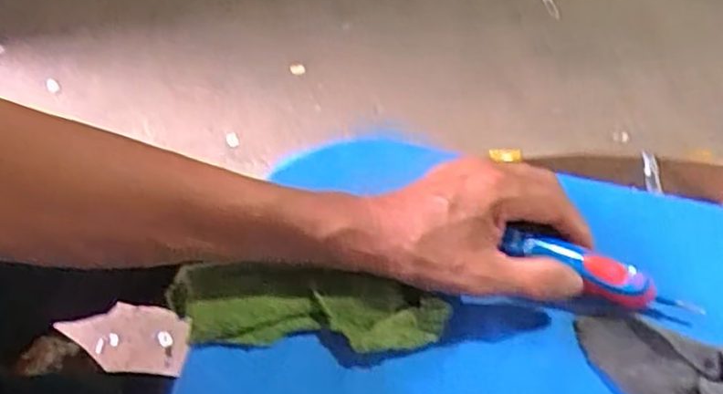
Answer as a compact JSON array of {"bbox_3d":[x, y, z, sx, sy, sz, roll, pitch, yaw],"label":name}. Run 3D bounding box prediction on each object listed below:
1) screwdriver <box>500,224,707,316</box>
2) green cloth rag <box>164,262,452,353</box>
[{"bbox_3d":[0.153,0.052,0.456,0.133,0.017,0.023,23,59,-5],"label":"screwdriver"},{"bbox_3d":[-0.033,0.071,0.452,0.170,0.023,0.046,4,58,-1],"label":"green cloth rag"}]

